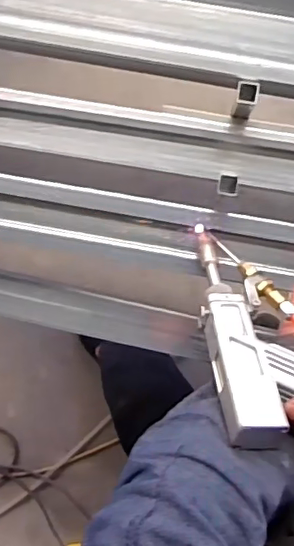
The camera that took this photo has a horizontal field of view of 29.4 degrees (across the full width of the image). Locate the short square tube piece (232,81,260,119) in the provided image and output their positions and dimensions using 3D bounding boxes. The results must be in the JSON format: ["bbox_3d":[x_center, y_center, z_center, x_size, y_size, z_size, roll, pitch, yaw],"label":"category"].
[{"bbox_3d":[0.099,-0.173,0.566,0.021,0.064,0.023,6,95,2],"label":"short square tube piece"}]

